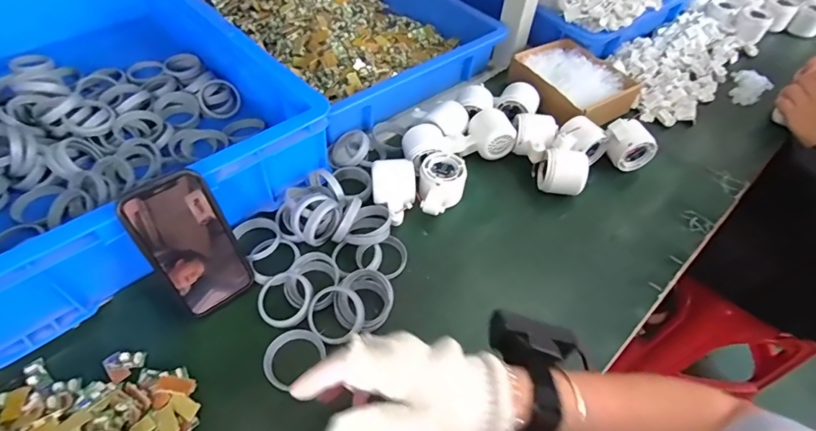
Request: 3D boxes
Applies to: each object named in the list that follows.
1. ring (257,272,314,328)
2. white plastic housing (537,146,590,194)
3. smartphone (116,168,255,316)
[{"bbox_3d":[-0.130,0.088,0.453,0.060,0.015,0.055,2,52,-2],"label":"ring"},{"bbox_3d":[0.202,-0.055,0.564,0.054,0.050,0.048,10,52,4],"label":"white plastic housing"},{"bbox_3d":[-0.211,0.031,0.423,0.076,0.147,0.005,-32,37,-25],"label":"smartphone"}]

